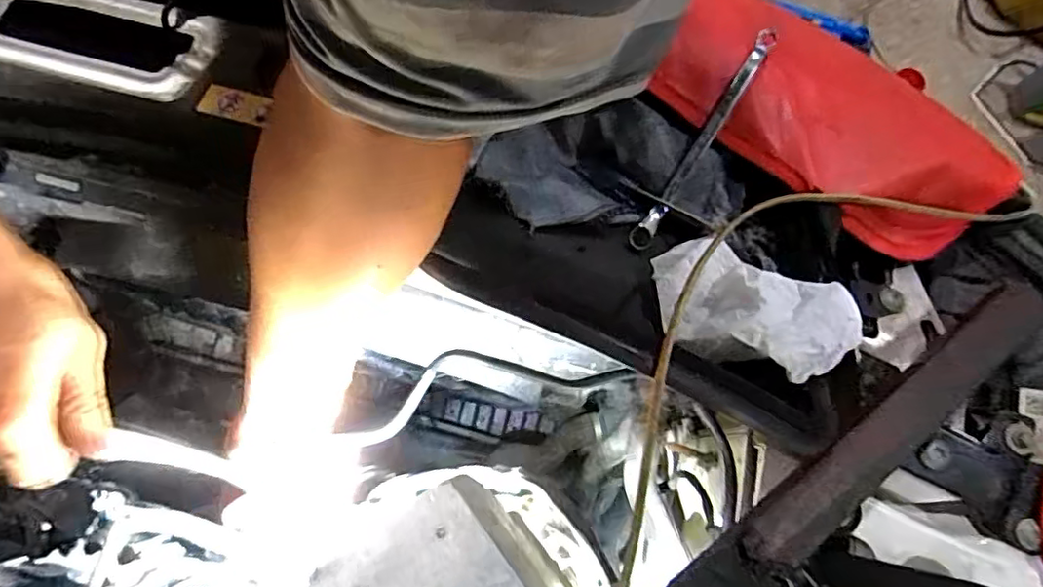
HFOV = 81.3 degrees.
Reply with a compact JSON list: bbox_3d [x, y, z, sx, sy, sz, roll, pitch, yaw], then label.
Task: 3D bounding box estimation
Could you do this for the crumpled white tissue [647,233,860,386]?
[{"bbox_3d":[0.138,0.007,0.356,0.121,0.037,0.080,14,75,3],"label":"crumpled white tissue"}]

